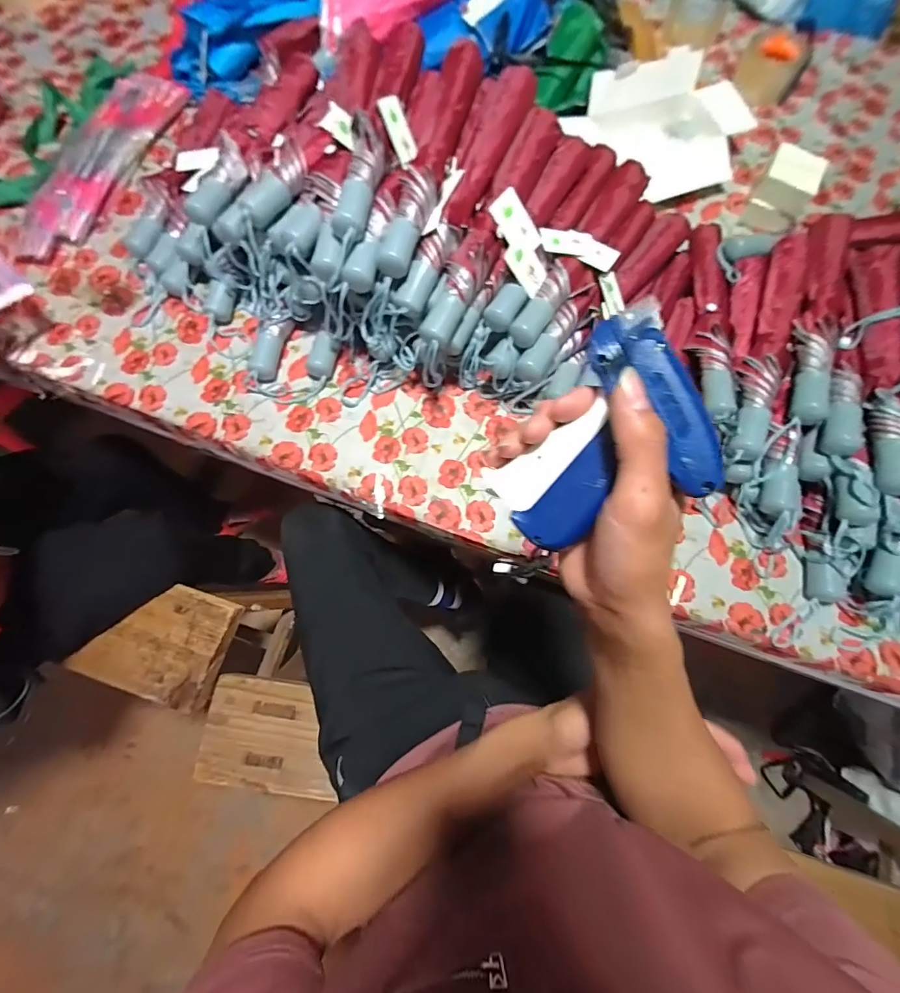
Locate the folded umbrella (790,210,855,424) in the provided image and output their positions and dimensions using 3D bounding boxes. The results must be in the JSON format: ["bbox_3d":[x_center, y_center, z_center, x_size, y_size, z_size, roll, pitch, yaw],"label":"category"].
[{"bbox_3d":[0.485,-0.241,0.594,0.057,0.046,0.345,20,74,5],"label":"folded umbrella"}]

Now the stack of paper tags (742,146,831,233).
[{"bbox_3d":[0.532,-0.486,0.722,0.087,0.075,0.074,35,76,9],"label":"stack of paper tags"}]

